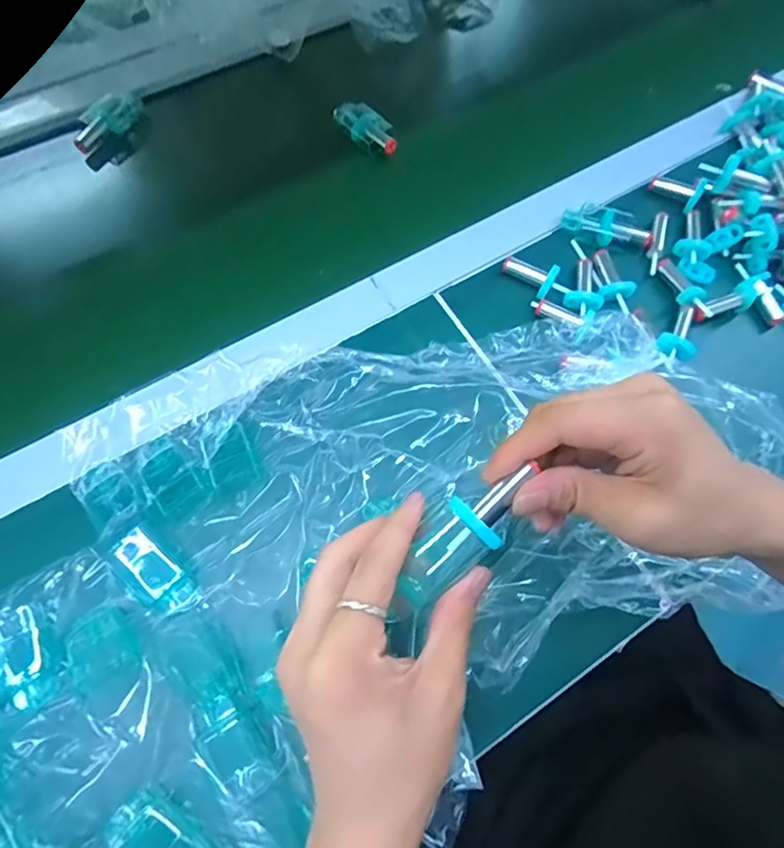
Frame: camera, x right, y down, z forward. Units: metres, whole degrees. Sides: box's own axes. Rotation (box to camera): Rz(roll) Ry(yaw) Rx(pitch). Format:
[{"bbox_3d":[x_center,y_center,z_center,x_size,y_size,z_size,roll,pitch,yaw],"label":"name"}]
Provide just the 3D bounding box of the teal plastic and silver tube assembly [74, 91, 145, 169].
[{"bbox_3d":[-0.271,-0.284,0.507,0.027,0.042,0.074,20,70,4],"label":"teal plastic and silver tube assembly"}]

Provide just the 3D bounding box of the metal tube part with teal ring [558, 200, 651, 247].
[{"bbox_3d":[0.191,-0.176,0.472,0.077,0.022,0.031,12,70,2],"label":"metal tube part with teal ring"}]

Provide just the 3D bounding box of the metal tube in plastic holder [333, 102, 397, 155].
[{"bbox_3d":[-0.026,-0.285,0.509,0.035,0.015,0.080,-38,76,-15],"label":"metal tube in plastic holder"}]

